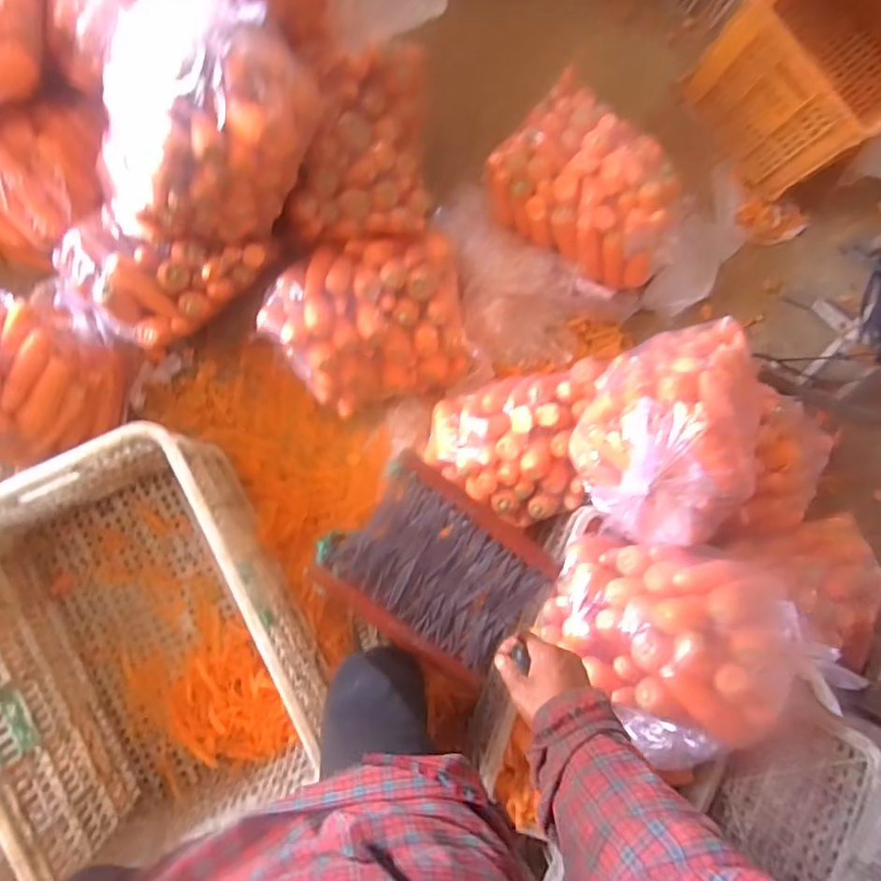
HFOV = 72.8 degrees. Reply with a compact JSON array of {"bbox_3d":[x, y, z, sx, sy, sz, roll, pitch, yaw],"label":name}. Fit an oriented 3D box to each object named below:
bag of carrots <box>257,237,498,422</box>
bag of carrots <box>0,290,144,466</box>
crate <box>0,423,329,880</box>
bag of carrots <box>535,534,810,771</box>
[{"bbox_3d":[-0.121,-0.216,1.078,0.374,0.149,0.292,-18,89,-7],"label":"bag of carrots"},{"bbox_3d":[-0.690,-0.094,0.952,0.270,0.257,0.259,24,84,-5],"label":"bag of carrots"},{"bbox_3d":[-0.477,0.328,0.955,0.427,0.289,0.588,-24,90,-7],"label":"crate"},{"bbox_3d":[0.304,0.280,0.825,0.264,0.190,0.263,9,86,-6],"label":"bag of carrots"}]

